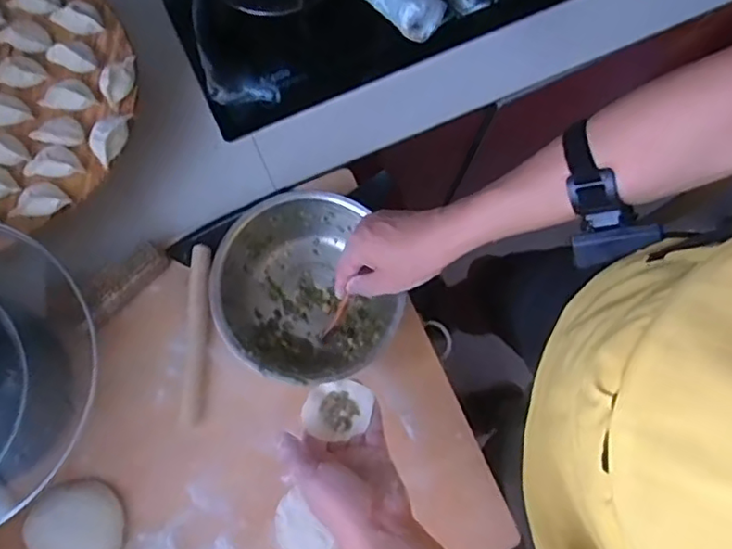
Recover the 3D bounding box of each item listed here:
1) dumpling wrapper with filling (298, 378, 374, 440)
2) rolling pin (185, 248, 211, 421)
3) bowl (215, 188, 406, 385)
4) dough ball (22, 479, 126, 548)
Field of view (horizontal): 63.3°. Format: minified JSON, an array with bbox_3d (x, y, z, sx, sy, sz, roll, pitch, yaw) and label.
[{"bbox_3d":[-0.030,0.136,0.605,0.066,0.015,0.058,13,80,1],"label":"dumpling wrapper with filling"},{"bbox_3d":[-0.208,0.072,0.730,0.024,0.020,0.213,1,80,-1],"label":"rolling pin"},{"bbox_3d":[-0.064,0.018,0.702,0.201,0.084,0.206,0,80,-1],"label":"bowl"},{"bbox_3d":[-0.327,0.286,0.668,0.092,0.039,0.098,0,80,-1],"label":"dough ball"}]

